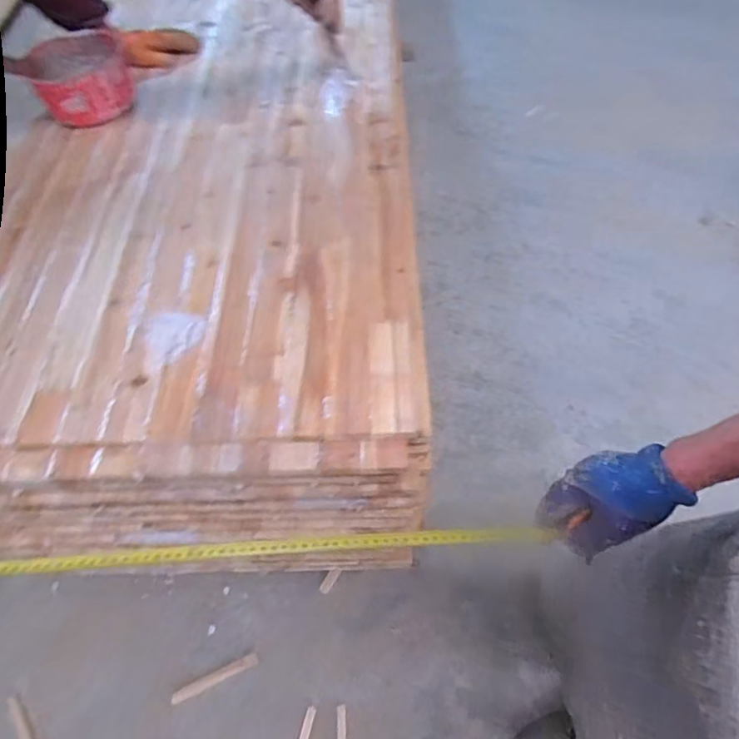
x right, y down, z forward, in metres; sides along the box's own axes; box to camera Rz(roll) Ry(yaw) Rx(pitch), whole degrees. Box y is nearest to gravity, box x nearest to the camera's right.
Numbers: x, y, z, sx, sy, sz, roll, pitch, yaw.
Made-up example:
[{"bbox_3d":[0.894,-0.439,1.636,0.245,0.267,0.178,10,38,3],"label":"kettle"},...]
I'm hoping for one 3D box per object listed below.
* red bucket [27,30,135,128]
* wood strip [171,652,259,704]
[{"bbox_3d":[-0.563,-0.565,1.047,0.178,0.103,0.178,-2,58,3],"label":"red bucket"},{"bbox_3d":[-0.320,0.643,1.104,0.181,0.006,0.025,-22,57,-11],"label":"wood strip"}]

